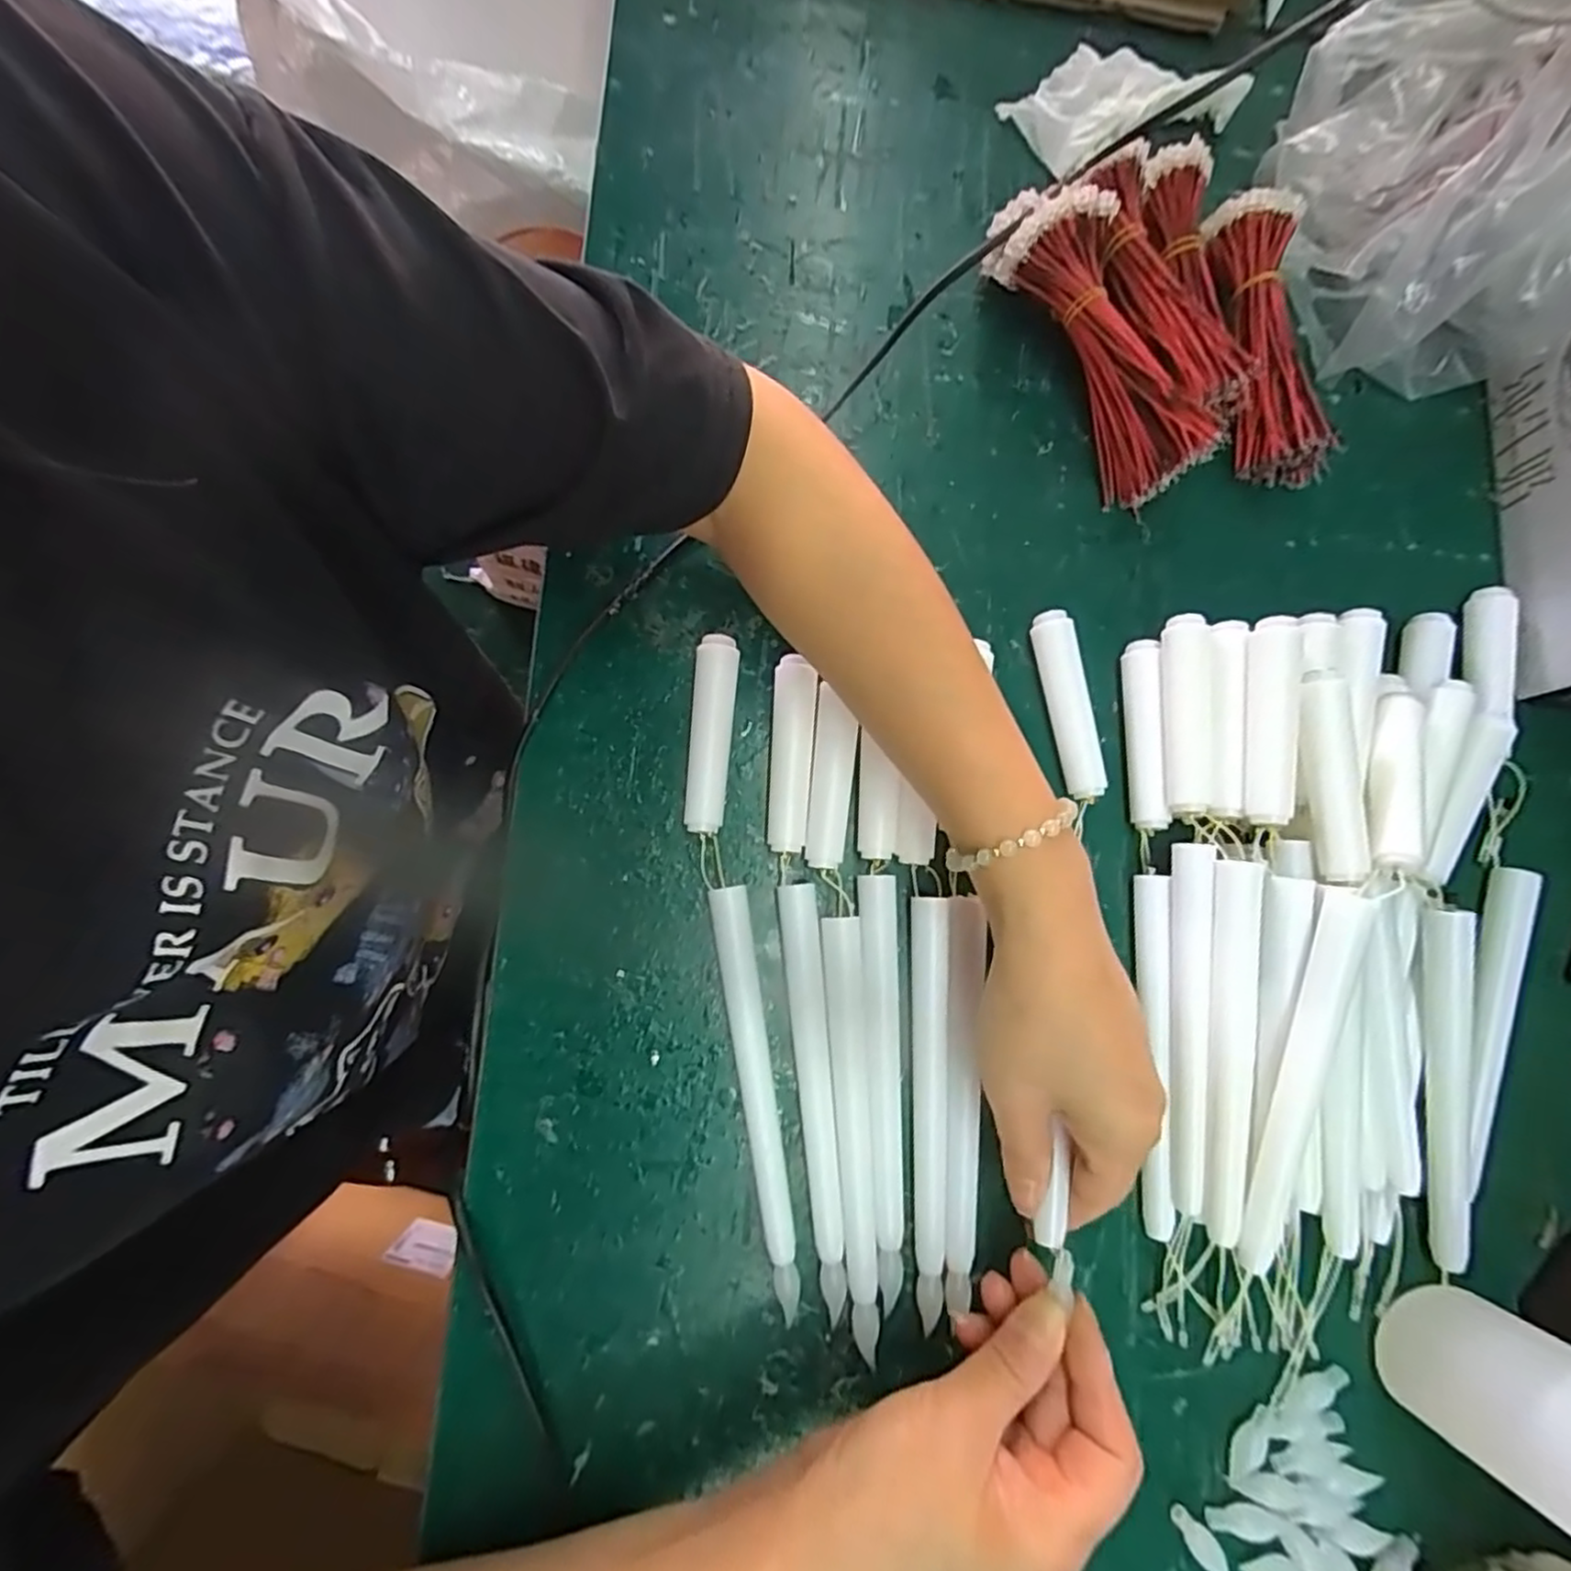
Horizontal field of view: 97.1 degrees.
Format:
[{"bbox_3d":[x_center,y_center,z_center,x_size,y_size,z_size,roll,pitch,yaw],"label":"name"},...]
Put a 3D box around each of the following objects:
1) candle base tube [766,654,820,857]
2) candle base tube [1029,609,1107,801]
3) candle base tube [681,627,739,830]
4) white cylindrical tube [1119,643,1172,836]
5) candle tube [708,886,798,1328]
[{"bbox_3d":[0.002,-0.013,0.317,0.020,0.016,0.087,3,79,-1],"label":"candle base tube"},{"bbox_3d":[0.134,-0.038,0.325,0.017,0.015,0.089,-9,80,-3],"label":"candle base tube"},{"bbox_3d":[-0.034,-0.023,0.317,0.019,0.018,0.089,5,79,-1],"label":"candle base tube"},{"bbox_3d":[0.167,-0.024,0.323,0.012,0.015,0.088,2,79,-1],"label":"white cylindrical tube"},{"bbox_3d":[-0.011,0.127,0.290,0.016,0.016,0.167,-9,80,-3],"label":"candle tube"}]

